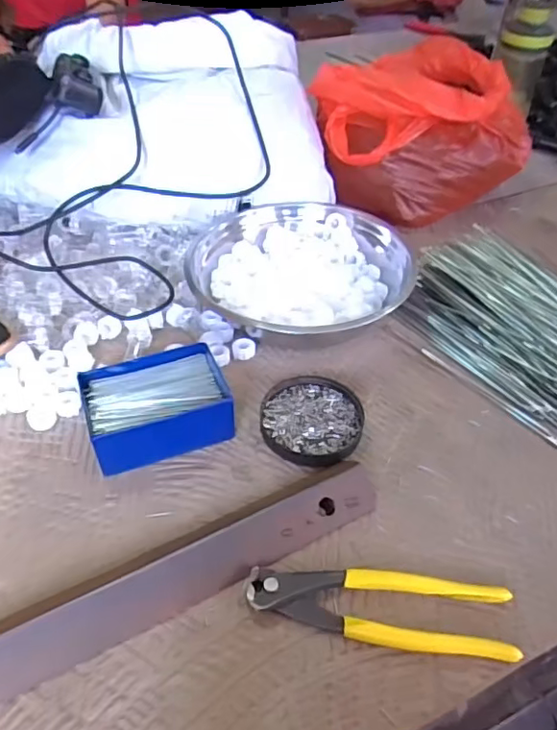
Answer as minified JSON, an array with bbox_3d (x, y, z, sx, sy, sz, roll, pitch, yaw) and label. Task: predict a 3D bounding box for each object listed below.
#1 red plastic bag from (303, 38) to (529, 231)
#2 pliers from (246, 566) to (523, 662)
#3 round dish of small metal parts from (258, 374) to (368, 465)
[{"bbox_3d":[0.199,-0.319,0.761,0.259,0.153,0.282,21,47,19],"label":"red plastic bag"},{"bbox_3d":[0.063,0.155,0.357,0.163,0.014,0.043,5,44,4],"label":"pliers"},{"bbox_3d":[0.028,0.046,0.479,0.084,0.012,0.087,1,44,-1],"label":"round dish of small metal parts"}]

